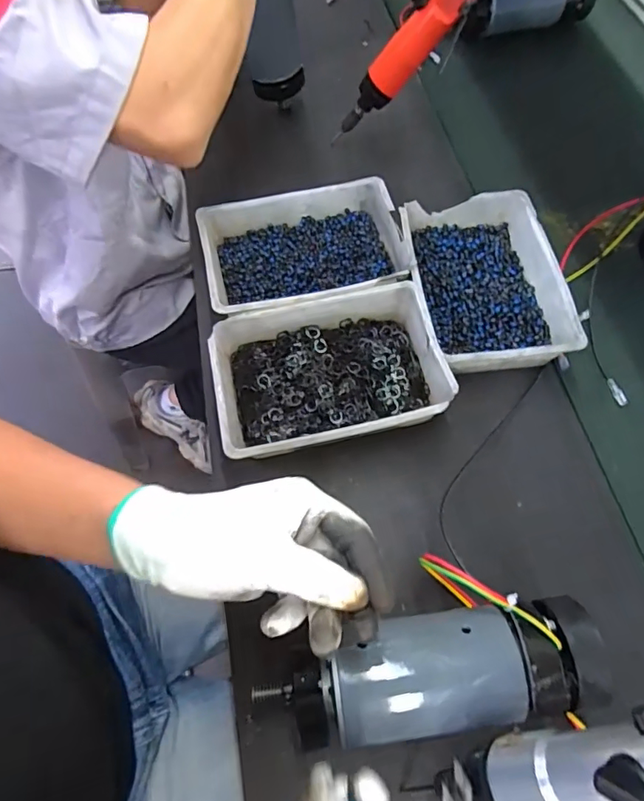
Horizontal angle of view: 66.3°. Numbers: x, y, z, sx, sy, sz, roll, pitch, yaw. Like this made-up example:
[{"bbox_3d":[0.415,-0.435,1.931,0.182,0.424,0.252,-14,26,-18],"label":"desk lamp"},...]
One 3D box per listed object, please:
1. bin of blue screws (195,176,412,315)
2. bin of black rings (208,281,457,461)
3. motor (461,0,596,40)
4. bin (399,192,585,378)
[{"bbox_3d":[-0.019,-0.154,0.518,0.202,0.047,0.144,-12,65,-6],"label":"bin of blue screws"},{"bbox_3d":[0.006,-0.025,0.453,0.200,0.048,0.142,-12,65,-7],"label":"bin of black rings"},{"bbox_3d":[0.312,-0.604,0.750,0.215,0.067,0.065,-10,65,-6],"label":"motor"},{"bbox_3d":[0.164,-0.126,0.501,0.146,0.043,0.205,-3,66,-2],"label":"bin"}]

